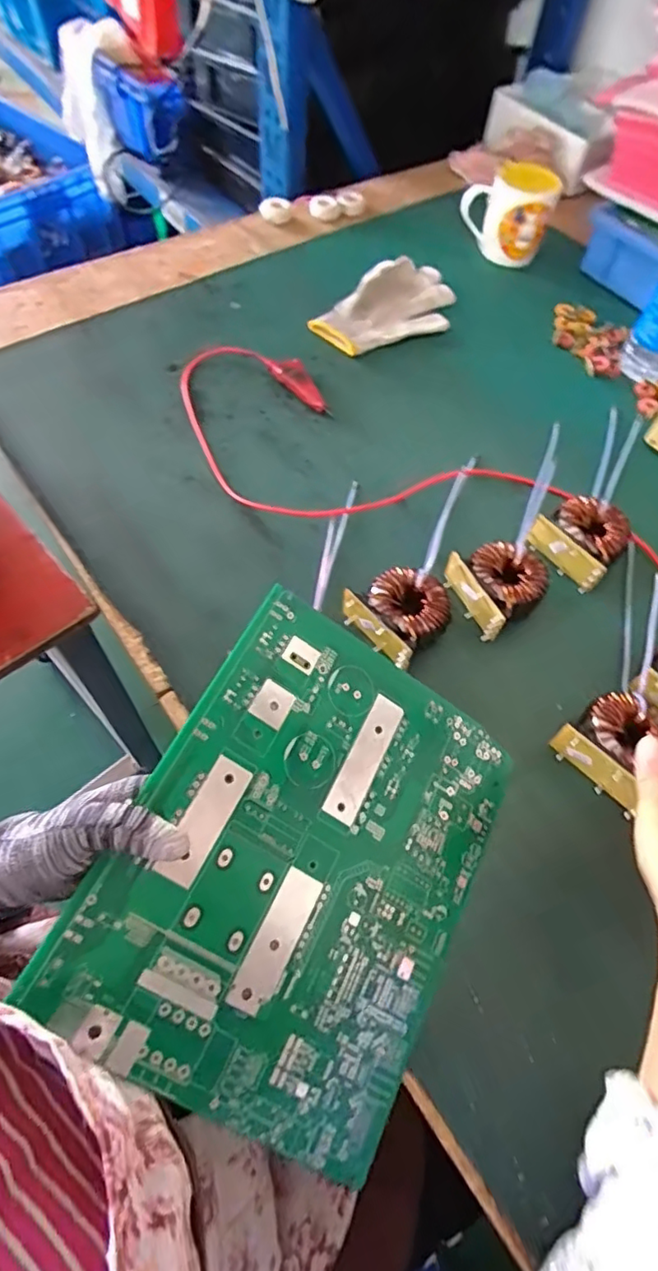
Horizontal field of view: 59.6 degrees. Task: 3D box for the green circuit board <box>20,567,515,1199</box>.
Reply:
[{"bbox_3d":[-0.011,0.140,0.362,0.222,0.004,0.278,35,65,-10],"label":"green circuit board"}]

